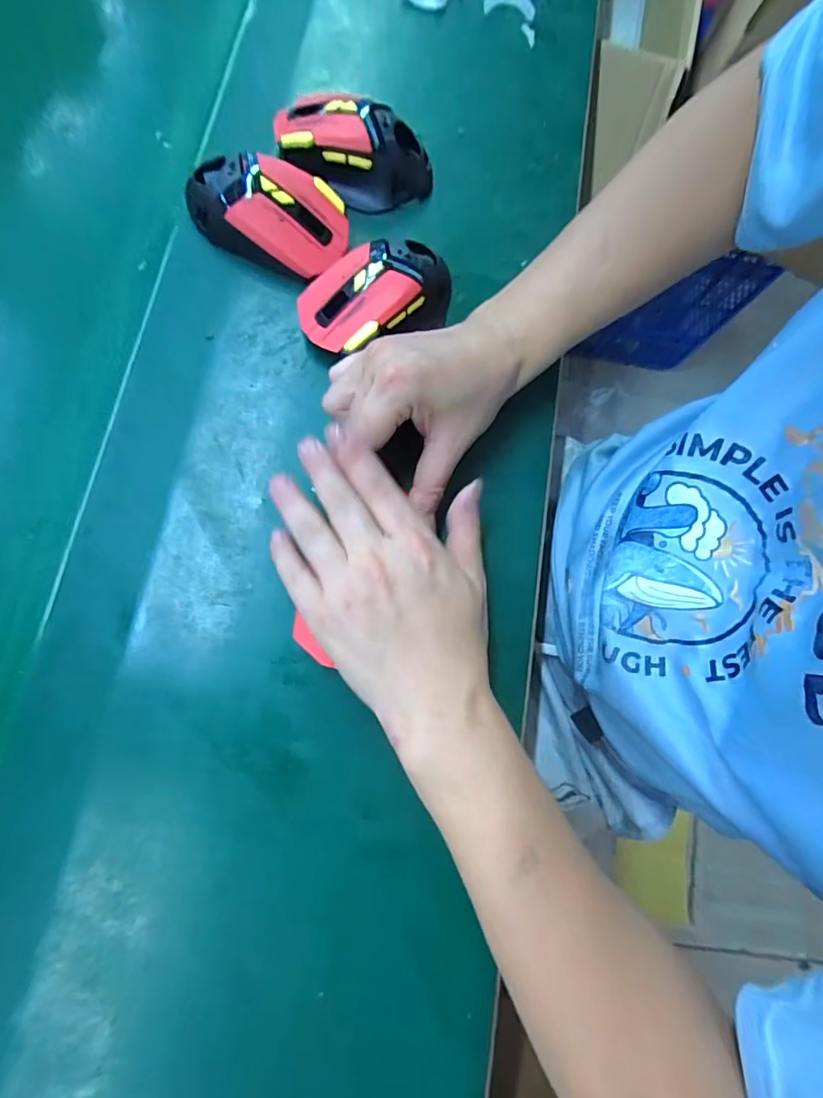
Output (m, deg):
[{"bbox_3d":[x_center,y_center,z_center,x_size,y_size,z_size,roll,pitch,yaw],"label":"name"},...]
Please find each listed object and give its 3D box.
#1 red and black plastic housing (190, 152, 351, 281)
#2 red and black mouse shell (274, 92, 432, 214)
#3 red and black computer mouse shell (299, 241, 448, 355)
[{"bbox_3d":[-0.105,-0.241,0.349,0.120,0.037,0.062,24,75,-2],"label":"red and black plastic housing"},{"bbox_3d":[-0.043,-0.301,0.369,0.119,0.036,0.065,17,76,-3],"label":"red and black mouse shell"},{"bbox_3d":[-0.025,-0.176,0.344,0.110,0.035,0.064,-24,81,-12],"label":"red and black computer mouse shell"}]

